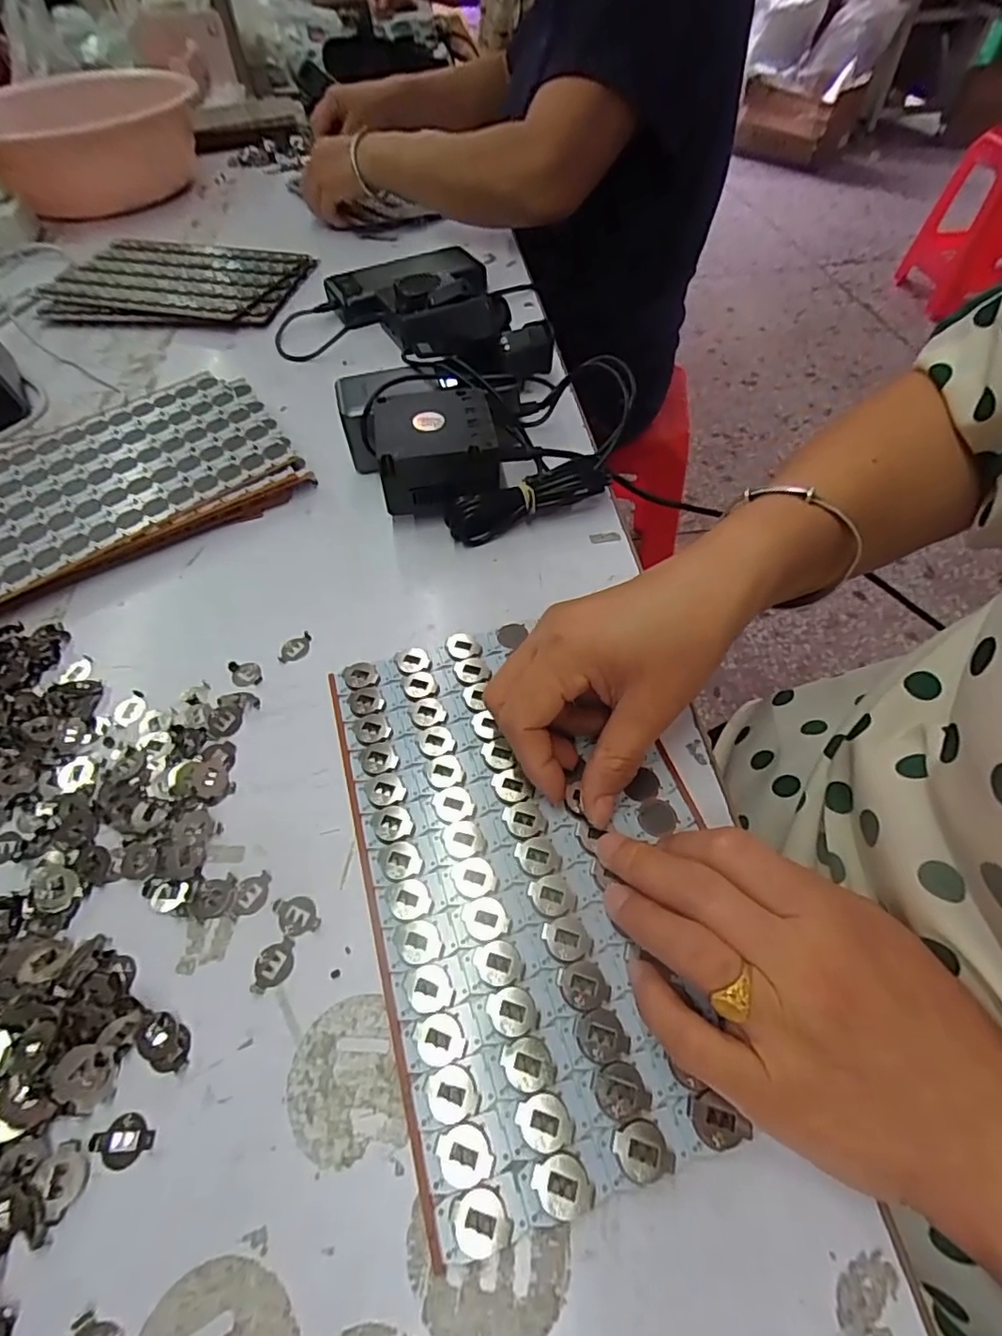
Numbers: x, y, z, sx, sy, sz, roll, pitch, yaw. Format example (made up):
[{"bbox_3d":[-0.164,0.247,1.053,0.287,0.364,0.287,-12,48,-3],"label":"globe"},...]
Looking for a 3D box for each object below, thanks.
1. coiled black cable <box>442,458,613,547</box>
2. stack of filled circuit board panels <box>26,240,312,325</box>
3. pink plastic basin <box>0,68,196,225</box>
[{"bbox_3d":[0.018,-0.109,0.389,0.107,0.033,0.026,-20,56,-12],"label":"coiled black cable"},{"bbox_3d":[-0.364,-0.429,0.645,0.284,0.019,0.172,11,56,10],"label":"stack of filled circuit board panels"},{"bbox_3d":[-0.599,-0.756,0.837,0.289,0.090,0.289,-1,55,1],"label":"pink plastic basin"}]

